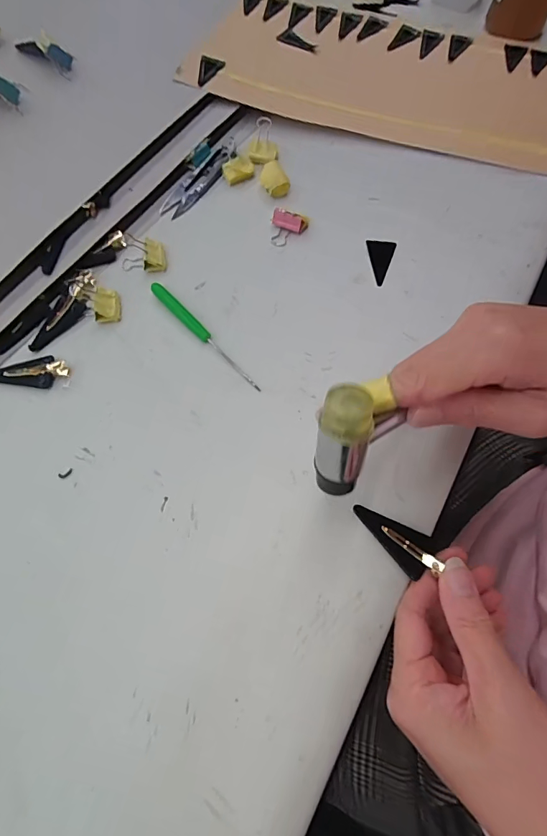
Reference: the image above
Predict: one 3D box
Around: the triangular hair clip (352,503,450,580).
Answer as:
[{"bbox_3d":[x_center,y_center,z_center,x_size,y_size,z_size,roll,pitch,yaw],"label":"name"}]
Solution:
[{"bbox_3d":[0.070,0.069,0.243,0.052,0.004,0.024,31,68,20],"label":"triangular hair clip"}]

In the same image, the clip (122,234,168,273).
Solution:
[{"bbox_3d":[-0.104,-0.133,0.339,0.038,0.011,0.026,9,65,3],"label":"clip"}]

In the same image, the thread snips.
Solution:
[{"bbox_3d":[-0.064,-0.219,0.387,0.027,0.011,0.104,28,68,11],"label":"thread snips"}]

